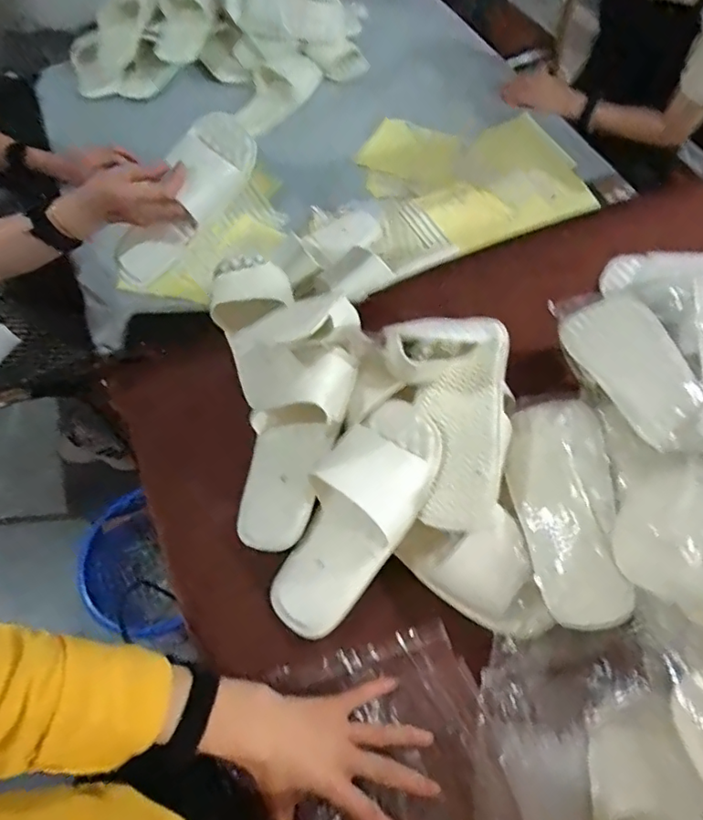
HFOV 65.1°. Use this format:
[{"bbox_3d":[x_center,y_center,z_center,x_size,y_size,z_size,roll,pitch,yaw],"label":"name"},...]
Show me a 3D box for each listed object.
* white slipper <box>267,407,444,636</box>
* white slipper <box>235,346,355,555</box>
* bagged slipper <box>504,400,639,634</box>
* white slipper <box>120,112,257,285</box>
[{"bbox_3d":[0.005,0.109,0.567,0.116,0.047,0.257,28,83,16],"label":"white slipper"},{"bbox_3d":[-0.070,0.033,0.612,0.107,0.061,0.238,19,77,11],"label":"white slipper"},{"bbox_3d":[0.218,0.096,0.563,0.093,0.050,0.234,-12,52,26],"label":"bagged slipper"},{"bbox_3d":[-0.224,-0.265,0.727,0.253,0.083,0.067,-47,64,17],"label":"white slipper"}]

